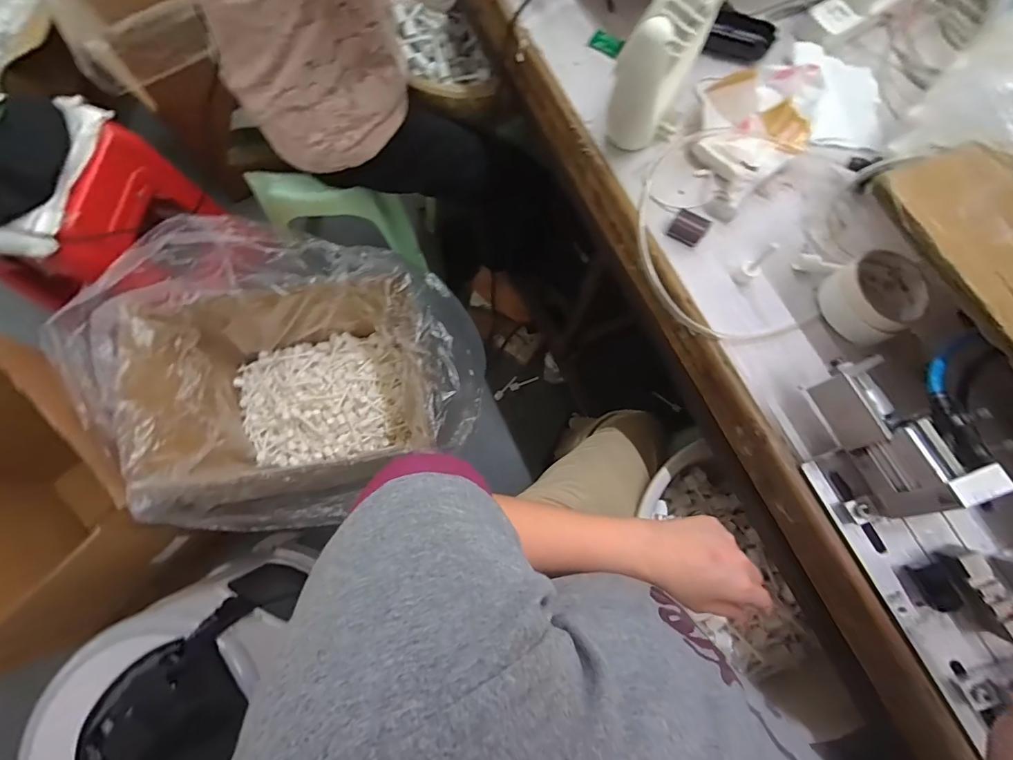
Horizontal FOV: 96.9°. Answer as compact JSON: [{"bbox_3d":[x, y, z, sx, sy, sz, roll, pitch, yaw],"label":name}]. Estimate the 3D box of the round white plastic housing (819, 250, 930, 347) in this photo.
[{"bbox_3d":[0.387,-0.086,0.472,0.088,0.049,0.084,-27,77,-9],"label":"round white plastic housing"}]

